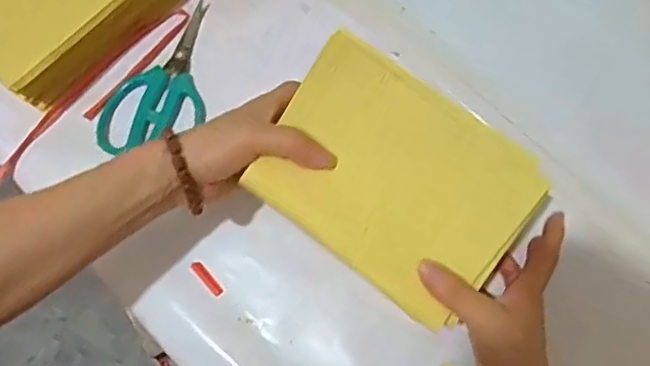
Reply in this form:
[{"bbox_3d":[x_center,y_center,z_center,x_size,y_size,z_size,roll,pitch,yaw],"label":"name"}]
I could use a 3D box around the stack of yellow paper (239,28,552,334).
[{"bbox_3d":[0.045,0.000,0.395,0.167,0.011,0.125,34,100,-1],"label":"stack of yellow paper"}]

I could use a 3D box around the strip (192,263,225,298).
[{"bbox_3d":[-0.092,0.074,0.473,0.008,0.004,0.033,-42,77,-10],"label":"strip"}]

